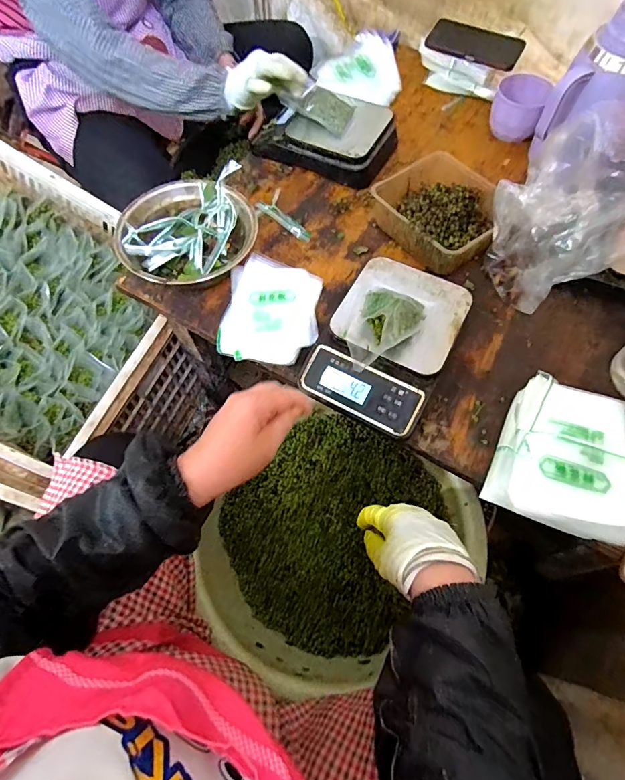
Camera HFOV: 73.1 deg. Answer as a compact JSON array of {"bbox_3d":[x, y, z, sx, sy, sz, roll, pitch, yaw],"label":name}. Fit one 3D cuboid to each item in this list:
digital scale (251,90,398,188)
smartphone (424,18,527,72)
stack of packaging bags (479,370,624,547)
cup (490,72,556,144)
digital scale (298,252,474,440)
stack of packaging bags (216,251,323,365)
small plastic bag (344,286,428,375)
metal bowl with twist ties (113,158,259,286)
[{"bbox_3d":[0.023,-0.436,0.715,0.217,0.055,0.153,24,67,13],"label":"digital scale"},{"bbox_3d":[0.286,-0.612,0.743,0.160,0.012,0.063,28,93,11],"label":"smartphone"},{"bbox_3d":[0.267,0.075,0.449,0.126,0.073,0.151,18,65,10],"label":"stack of packaging bags"},{"bbox_3d":[0.349,-0.477,0.716,0.086,0.068,0.071,26,67,14],"label":"cup"},{"bbox_3d":[0.095,-0.062,0.532,0.146,0.054,0.209,26,67,14],"label":"digital scale"},{"bbox_3d":[-0.055,-0.113,0.574,0.126,0.018,0.163,6,64,4],"label":"stack of packaging bags"},{"bbox_3d":[0.084,-0.077,0.489,0.072,0.048,0.127,24,67,13],"label":"small plastic bag"},{"bbox_3d":[-0.174,-0.223,0.598,0.184,0.085,0.176,-1,64,1],"label":"metal bowl with twist ties"}]

